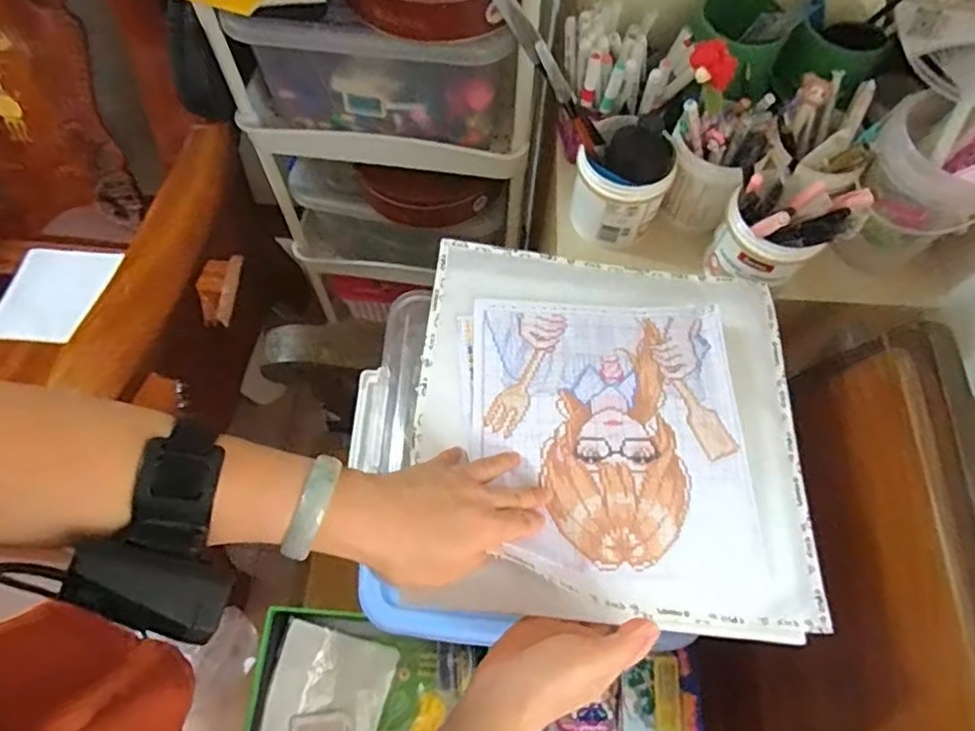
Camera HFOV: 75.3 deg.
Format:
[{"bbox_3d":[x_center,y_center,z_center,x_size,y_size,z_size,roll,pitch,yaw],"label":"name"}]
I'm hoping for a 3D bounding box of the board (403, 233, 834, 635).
[{"bbox_3d":[0.097,0.036,0.492,0.294,0.018,0.297,5,62,-3],"label":"board"}]

